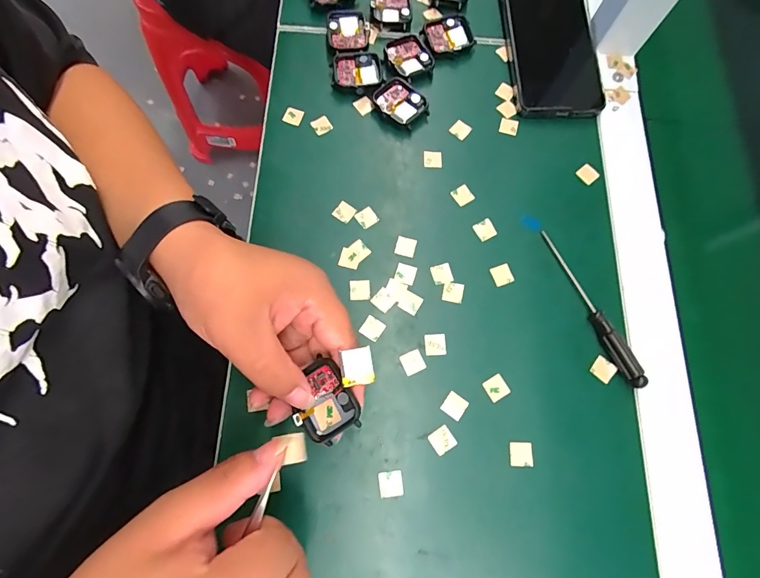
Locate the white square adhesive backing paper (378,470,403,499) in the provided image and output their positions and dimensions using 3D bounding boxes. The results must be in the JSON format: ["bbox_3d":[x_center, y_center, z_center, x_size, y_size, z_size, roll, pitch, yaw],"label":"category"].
[{"bbox_3d":[0.007,0.133,0.263,0.016,0.004,0.016,-7,74,-4],"label":"white square adhesive backing paper"}]

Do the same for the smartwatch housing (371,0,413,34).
[{"bbox_3d":[0.011,-0.269,0.373,0.038,0.008,0.051,2,74,-1],"label":"smartwatch housing"}]

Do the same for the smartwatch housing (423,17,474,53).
[{"bbox_3d":[0.063,-0.238,0.367,0.041,0.013,0.037,-27,77,-9],"label":"smartwatch housing"}]

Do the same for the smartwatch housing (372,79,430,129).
[{"bbox_3d":[0.019,-0.164,0.346,0.038,0.012,0.046,-41,79,-12],"label":"smartwatch housing"}]

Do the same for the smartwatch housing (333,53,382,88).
[{"bbox_3d":[-0.020,-0.196,0.352,0.043,0.009,0.038,-1,74,-2],"label":"smartwatch housing"}]

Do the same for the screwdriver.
[{"bbox_3d":[0.161,0.012,0.296,0.010,0.016,0.131,-21,76,-8],"label":"screwdriver"}]

